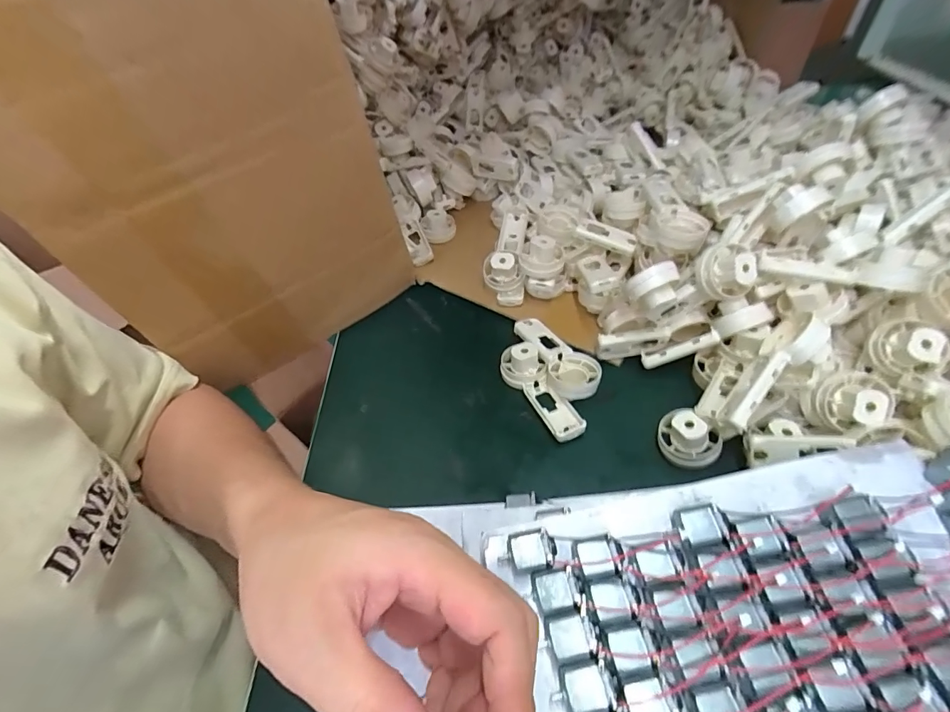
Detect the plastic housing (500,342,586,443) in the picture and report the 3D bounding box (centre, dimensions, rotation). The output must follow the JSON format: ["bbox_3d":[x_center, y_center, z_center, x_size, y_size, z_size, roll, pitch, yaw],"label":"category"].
[{"bbox_3d":[0.052,0.026,0.335,0.031,0.023,0.089,-27,52,-16],"label":"plastic housing"}]

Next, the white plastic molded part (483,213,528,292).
[{"bbox_3d":[0.031,-0.102,0.423,0.036,0.039,0.094,2,50,8],"label":"white plastic molded part"}]

